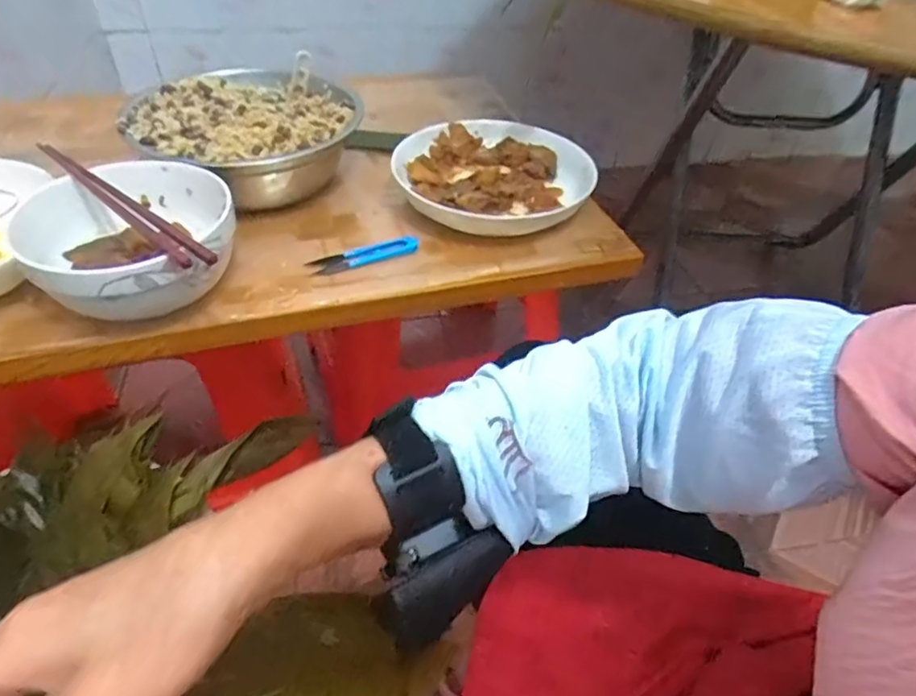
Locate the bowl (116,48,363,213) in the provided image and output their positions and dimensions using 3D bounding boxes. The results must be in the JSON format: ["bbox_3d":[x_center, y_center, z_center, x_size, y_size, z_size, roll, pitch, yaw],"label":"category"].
[{"bbox_3d":[-0.210,-0.217,0.599,0.215,0.103,0.203,2,43,-2],"label":"bowl"}]

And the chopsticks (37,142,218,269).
[{"bbox_3d":[-0.259,-0.111,0.450,0.235,0.011,0.020,33,50,27],"label":"chopsticks"}]

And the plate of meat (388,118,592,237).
[{"bbox_3d":[0.036,-0.178,0.617,0.197,0.043,0.206,2,43,-2],"label":"plate of meat"}]

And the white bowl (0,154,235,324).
[{"bbox_3d":[-0.247,-0.085,0.473,0.138,0.079,0.170,-4,44,-9],"label":"white bowl"}]

